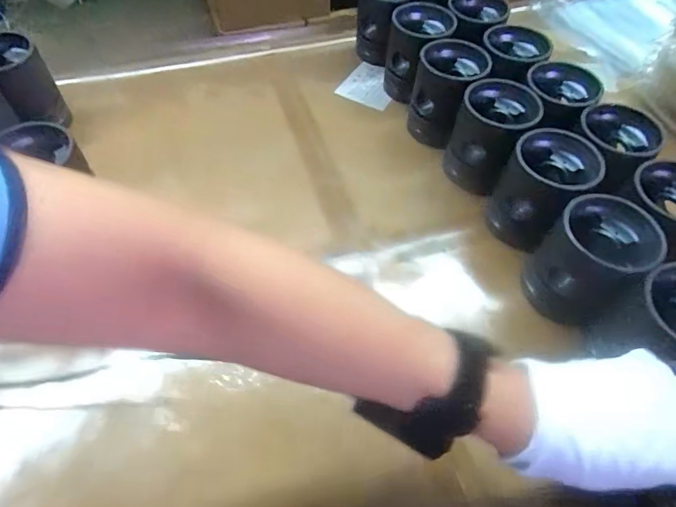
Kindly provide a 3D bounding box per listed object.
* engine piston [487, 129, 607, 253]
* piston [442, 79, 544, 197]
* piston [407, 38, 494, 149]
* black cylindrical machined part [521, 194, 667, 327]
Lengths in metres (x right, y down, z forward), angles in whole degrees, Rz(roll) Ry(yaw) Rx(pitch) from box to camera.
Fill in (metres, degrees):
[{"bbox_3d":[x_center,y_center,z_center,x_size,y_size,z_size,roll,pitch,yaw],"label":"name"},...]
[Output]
[{"bbox_3d":[0.233,-0.073,0.512,0.090,0.098,0.100,32,59,20],"label":"engine piston"},{"bbox_3d":[0.187,-0.143,0.560,0.089,0.110,0.099,27,58,18],"label":"piston"},{"bbox_3d":[0.148,-0.216,0.615,0.090,0.110,0.095,23,57,15],"label":"piston"},{"bbox_3d":[0.256,0.010,0.458,0.091,0.112,0.085,1,54,-1],"label":"black cylindrical machined part"}]

